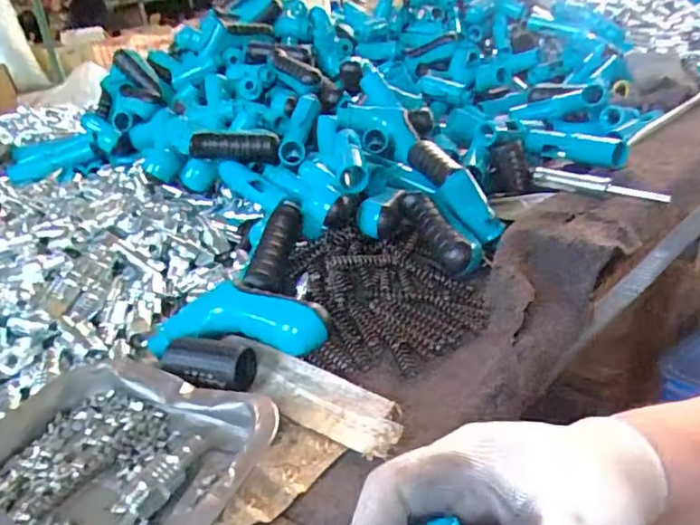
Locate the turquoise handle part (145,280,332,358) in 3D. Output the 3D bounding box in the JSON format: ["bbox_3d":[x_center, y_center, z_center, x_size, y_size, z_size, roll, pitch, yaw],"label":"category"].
[{"bbox_3d":[-0.084,0.042,0.443,0.142,0.039,0.062,1,30,10],"label":"turquoise handle part"}]

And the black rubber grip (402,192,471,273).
[{"bbox_3d":[0.077,-0.032,0.527,0.025,0.024,0.099,-15,44,-15],"label":"black rubber grip"}]

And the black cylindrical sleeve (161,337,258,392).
[{"bbox_3d":[-0.100,0.074,0.402,0.067,0.029,0.029,1,30,10],"label":"black cylindrical sleeve"}]

